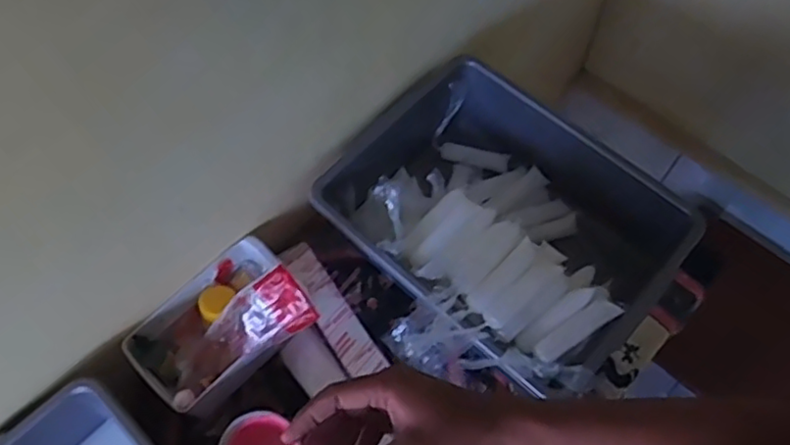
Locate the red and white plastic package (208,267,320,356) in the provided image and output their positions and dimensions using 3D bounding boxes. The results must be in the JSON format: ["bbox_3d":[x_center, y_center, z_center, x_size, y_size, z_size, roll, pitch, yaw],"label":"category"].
[{"bbox_3d":[-0.153,0.108,0.717,0.138,0.015,0.070,-35,91,20],"label":"red and white plastic package"}]

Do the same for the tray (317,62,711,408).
[{"bbox_3d":[0.117,0.009,0.813,0.408,0.131,0.317,39,70,19],"label":"tray"}]

